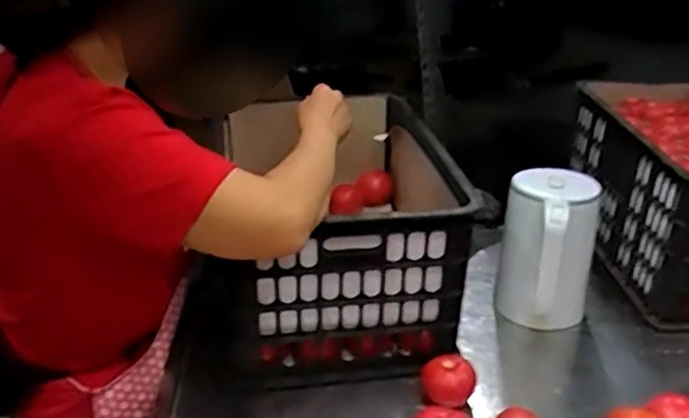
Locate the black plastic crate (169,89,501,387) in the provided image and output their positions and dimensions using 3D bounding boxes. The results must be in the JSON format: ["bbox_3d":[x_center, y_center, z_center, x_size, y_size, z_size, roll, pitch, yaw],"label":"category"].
[{"bbox_3d":[-0.017,0.016,1.073,0.344,0.256,0.522,-2,24,-3],"label":"black plastic crate"}]

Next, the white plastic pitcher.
[{"bbox_3d":[0.302,0.066,0.997,0.129,0.227,0.156,9,26,19],"label":"white plastic pitcher"}]

